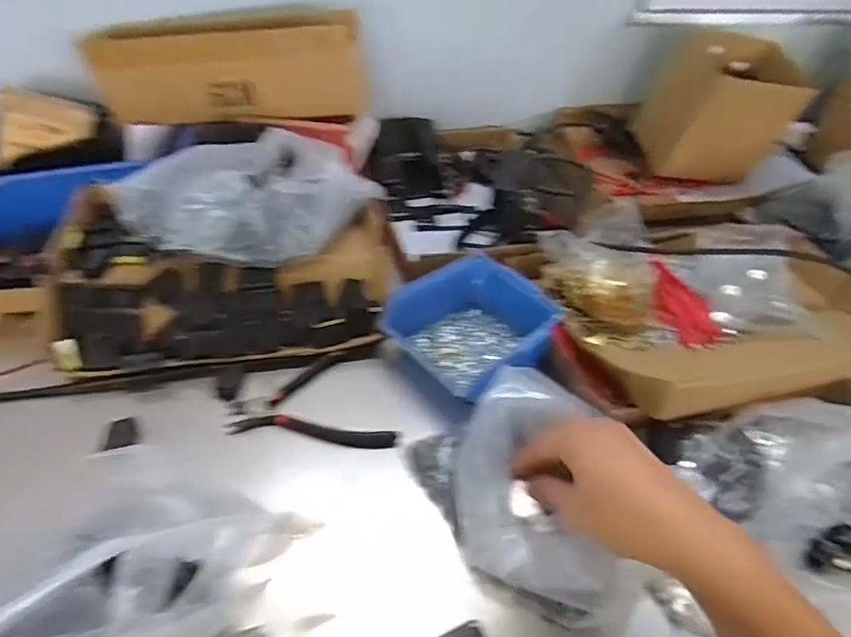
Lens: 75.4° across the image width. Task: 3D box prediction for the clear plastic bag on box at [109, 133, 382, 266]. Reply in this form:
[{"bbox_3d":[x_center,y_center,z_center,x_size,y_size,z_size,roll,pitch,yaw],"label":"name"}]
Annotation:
[{"bbox_3d":[-0.168,-0.121,0.543,0.230,0.082,0.106,-11,45,-14],"label":"clear plastic bag on box"}]

